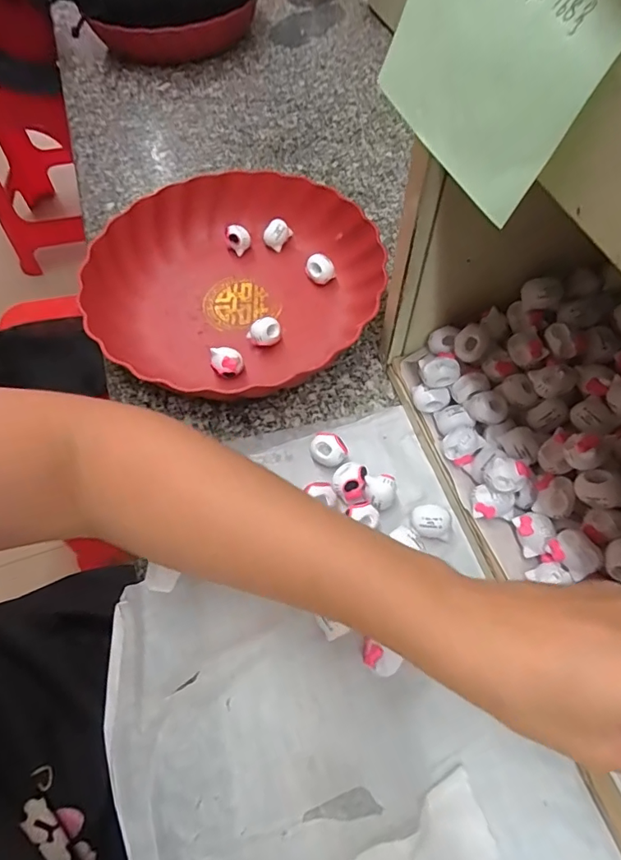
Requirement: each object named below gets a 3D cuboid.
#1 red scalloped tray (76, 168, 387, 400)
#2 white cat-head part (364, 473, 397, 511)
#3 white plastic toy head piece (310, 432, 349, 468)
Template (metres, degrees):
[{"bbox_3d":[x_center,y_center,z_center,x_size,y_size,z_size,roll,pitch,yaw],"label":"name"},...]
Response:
[{"bbox_3d":[-0.061,-0.126,0.405,0.236,0.045,0.239,33,67,18],"label":"red scalloped tray"},{"bbox_3d":[0.049,0.044,0.320,0.022,0.025,0.021,-9,61,-3],"label":"white cat-head part"},{"bbox_3d":[0.013,0.015,0.339,0.026,0.023,0.021,6,61,5],"label":"white plastic toy head piece"}]

